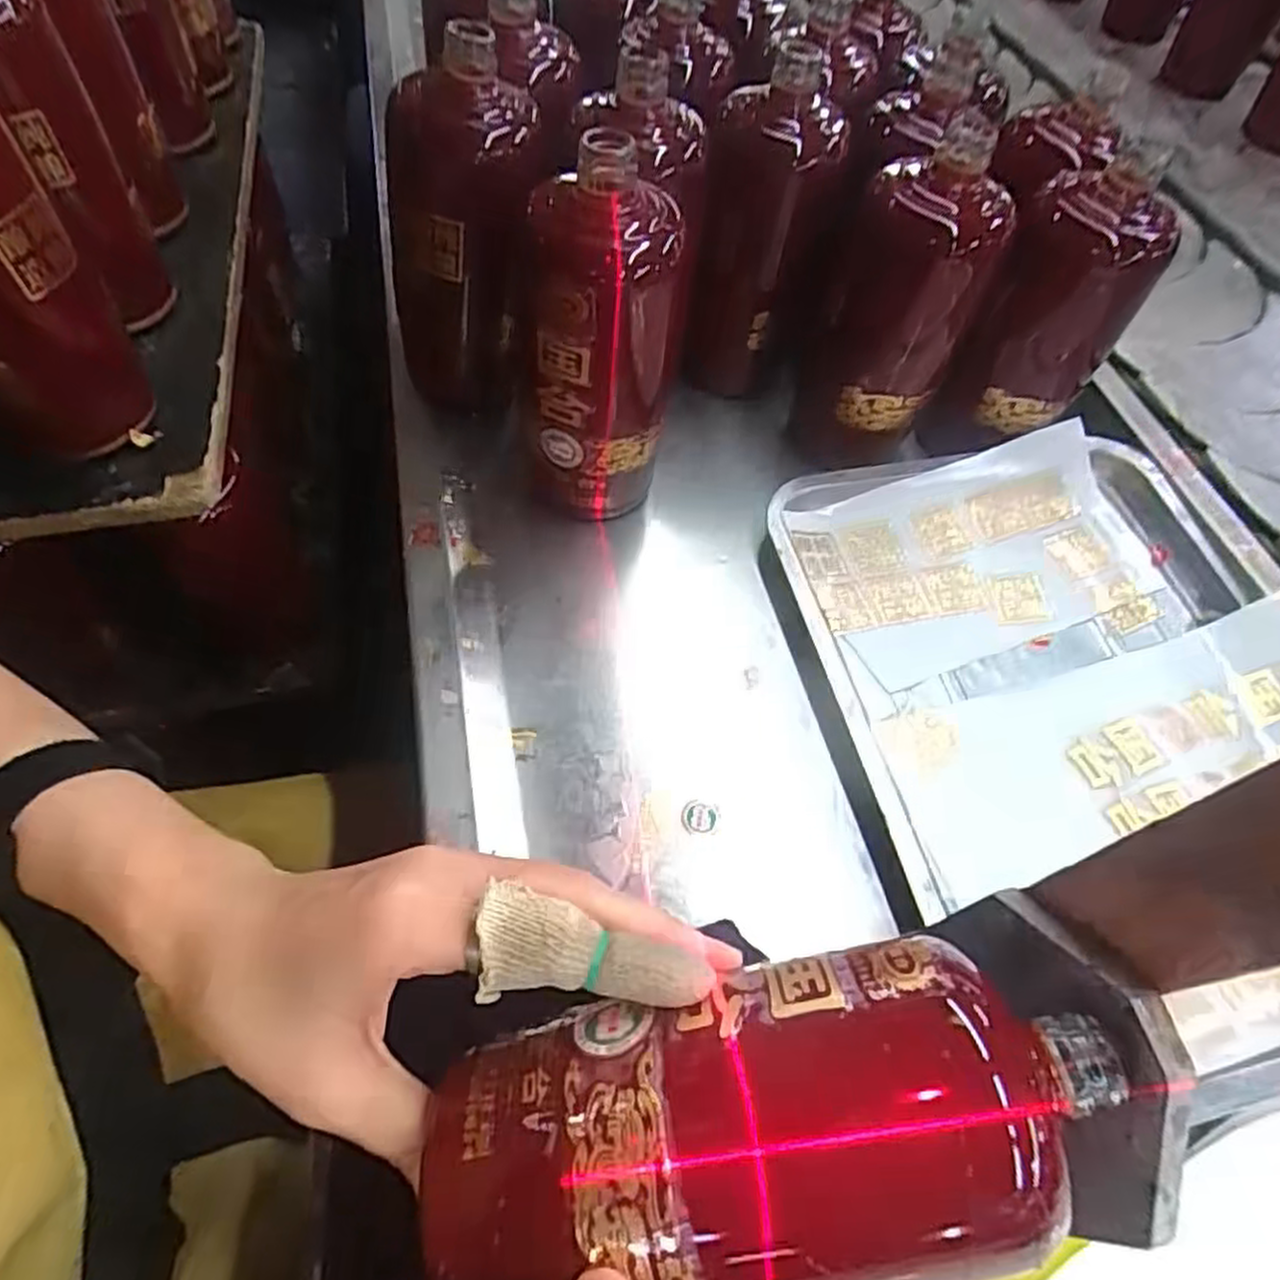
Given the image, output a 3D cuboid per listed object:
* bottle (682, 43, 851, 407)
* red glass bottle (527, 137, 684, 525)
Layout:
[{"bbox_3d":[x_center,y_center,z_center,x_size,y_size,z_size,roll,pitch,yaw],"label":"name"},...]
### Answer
[{"bbox_3d":[0.071,-0.238,0.462,0.075,0.167,0.083,12,57,4],"label":"bottle"},{"bbox_3d":[-0.023,-0.141,0.387,0.076,0.179,0.065,5,57,-1],"label":"red glass bottle"}]

